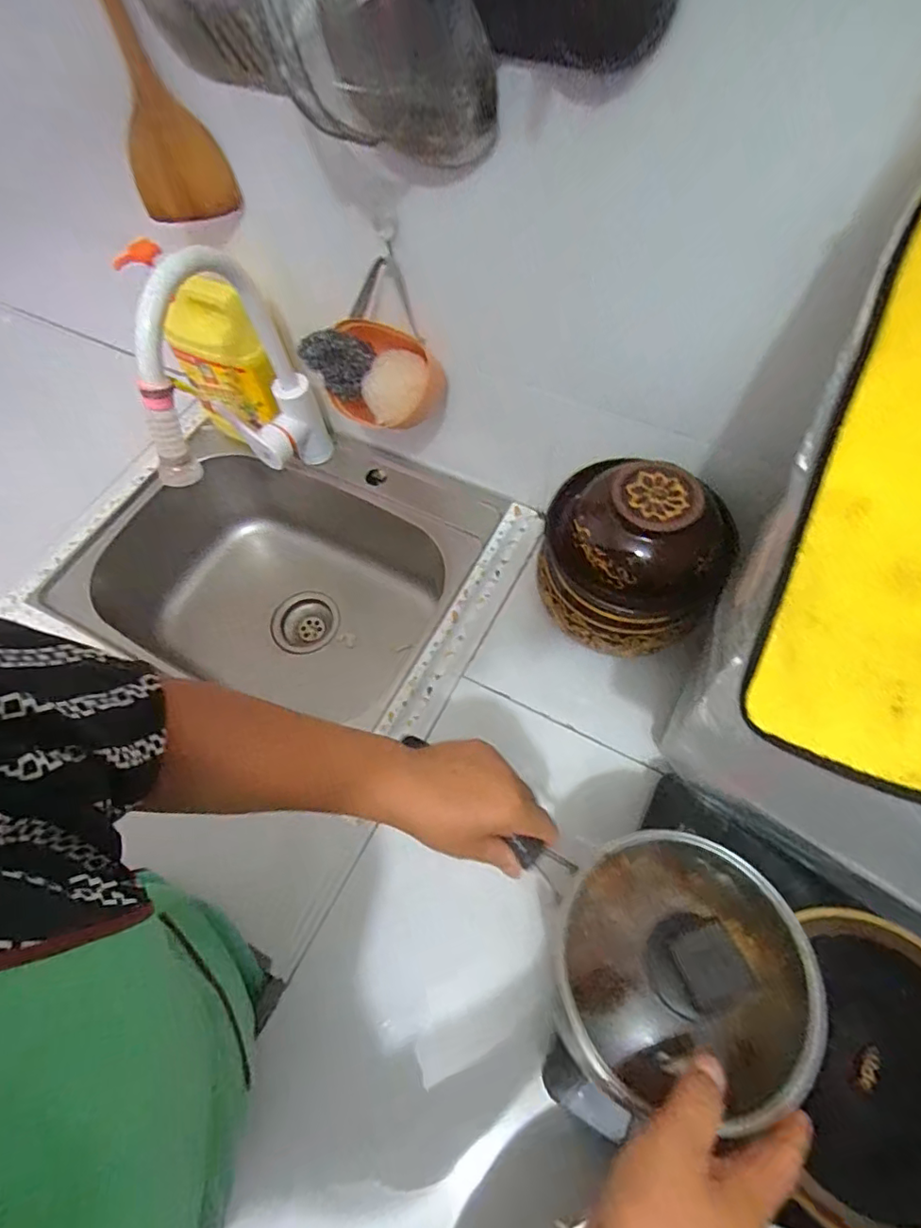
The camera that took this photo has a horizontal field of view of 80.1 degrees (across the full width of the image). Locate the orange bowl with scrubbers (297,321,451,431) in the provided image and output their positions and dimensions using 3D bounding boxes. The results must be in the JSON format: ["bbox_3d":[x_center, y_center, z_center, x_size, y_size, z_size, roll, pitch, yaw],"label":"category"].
[{"bbox_3d":[-0.084,-0.254,0.584,0.141,0.080,0.072,20,65,11],"label":"orange bowl with scrubbers"}]

